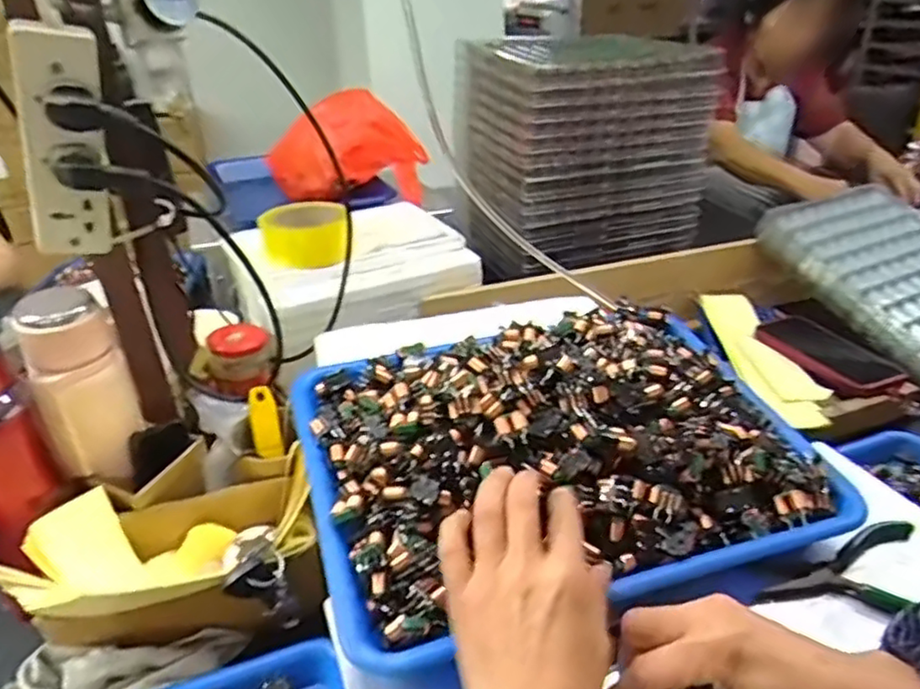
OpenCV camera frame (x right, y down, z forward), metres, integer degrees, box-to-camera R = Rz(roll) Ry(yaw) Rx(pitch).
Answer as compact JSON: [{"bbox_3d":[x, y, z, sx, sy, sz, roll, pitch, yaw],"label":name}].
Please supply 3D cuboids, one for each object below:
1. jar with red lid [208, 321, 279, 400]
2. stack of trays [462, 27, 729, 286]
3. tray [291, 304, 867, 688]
[{"bbox_3d":[-0.245,0.015,0.738,0.067,0.055,0.073,-2,30,1],"label":"jar with red lid"},{"bbox_3d":[0.184,-0.318,1.076,0.312,0.292,0.287,-14,32,-19],"label":"stack of trays"},{"bbox_3d":[0.064,0.057,0.441,0.324,0.079,0.234,-12,31,-16],"label":"tray"}]

